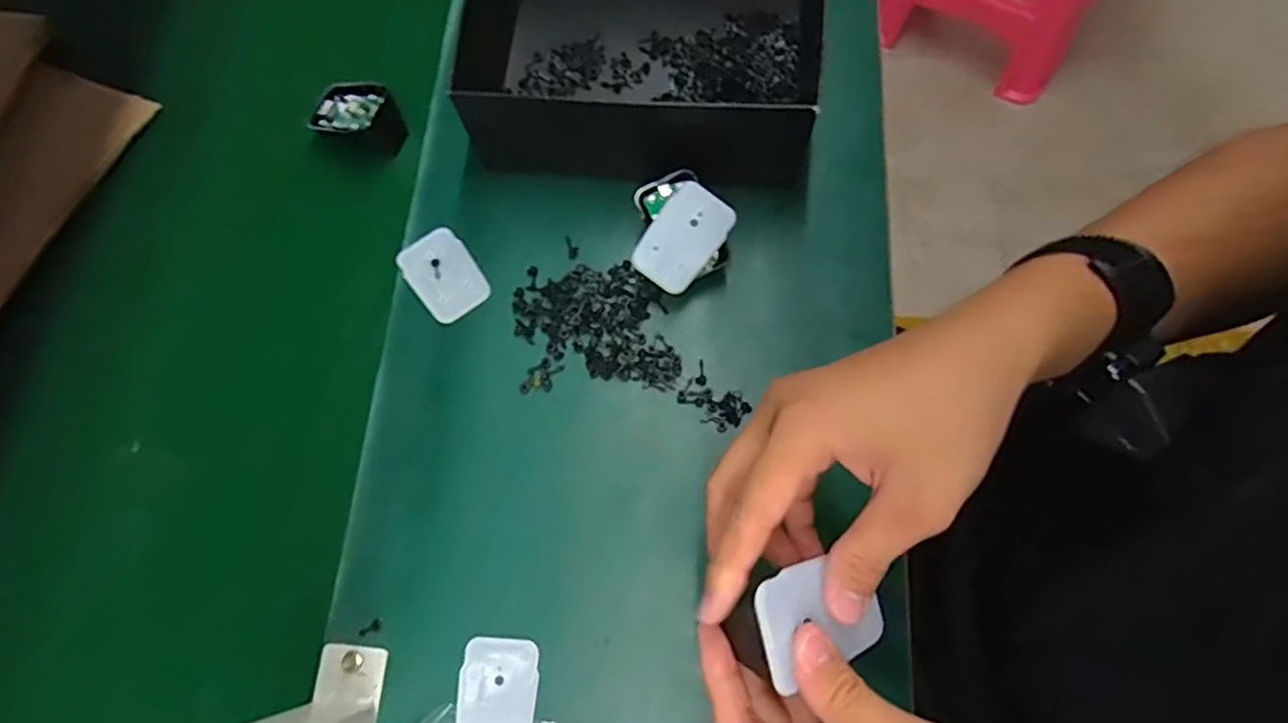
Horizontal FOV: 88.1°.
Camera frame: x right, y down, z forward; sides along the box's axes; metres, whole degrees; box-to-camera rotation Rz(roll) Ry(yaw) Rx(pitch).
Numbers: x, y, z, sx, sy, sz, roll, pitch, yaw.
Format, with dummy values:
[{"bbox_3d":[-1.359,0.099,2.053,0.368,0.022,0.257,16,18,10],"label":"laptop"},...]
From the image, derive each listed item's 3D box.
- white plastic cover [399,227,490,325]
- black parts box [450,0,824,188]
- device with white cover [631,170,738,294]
[{"bbox_3d":[-0.140,-0.062,0.467,0.045,0.004,0.069,-36,74,-9],"label":"white plastic cover"},{"bbox_3d":[0.000,-0.231,0.474,0.250,0.082,0.187,4,72,4],"label":"black parts box"},{"bbox_3d":[0.021,-0.083,0.446,0.068,0.040,0.069,39,77,14],"label":"device with white cover"}]

